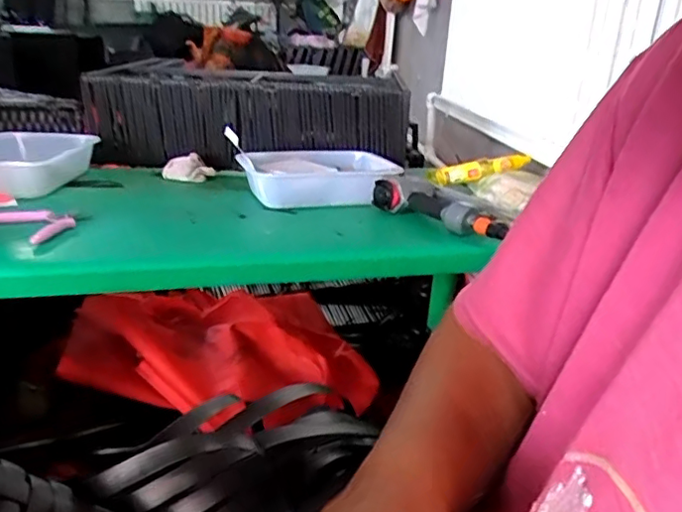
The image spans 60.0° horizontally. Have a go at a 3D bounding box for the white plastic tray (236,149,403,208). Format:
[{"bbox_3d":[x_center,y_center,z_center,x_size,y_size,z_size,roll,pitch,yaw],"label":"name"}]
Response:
[{"bbox_3d":[-0.043,-0.162,1.164,0.310,0.067,0.217,-3,22,-15],"label":"white plastic tray"}]

